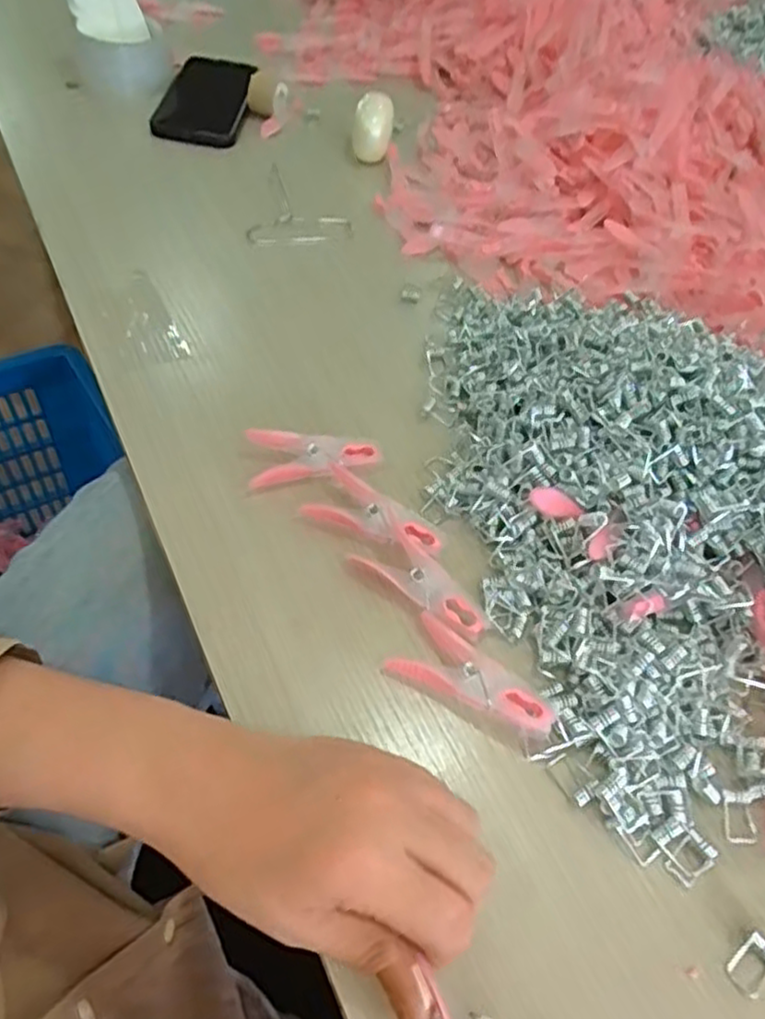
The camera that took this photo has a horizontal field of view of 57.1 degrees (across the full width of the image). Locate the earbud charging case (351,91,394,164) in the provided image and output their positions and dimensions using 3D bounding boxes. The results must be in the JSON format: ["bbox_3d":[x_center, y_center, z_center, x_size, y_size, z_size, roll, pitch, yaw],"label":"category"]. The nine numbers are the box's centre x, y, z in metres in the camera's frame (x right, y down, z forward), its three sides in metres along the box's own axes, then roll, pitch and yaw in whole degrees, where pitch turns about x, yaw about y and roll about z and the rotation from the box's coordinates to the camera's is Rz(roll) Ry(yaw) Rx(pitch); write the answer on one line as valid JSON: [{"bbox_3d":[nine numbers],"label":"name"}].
[{"bbox_3d":[-0.008,-0.352,0.644,0.032,0.038,0.060,9,52,-2],"label":"earbud charging case"}]

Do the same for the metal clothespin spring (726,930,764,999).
[{"bbox_3d":[0.148,0.182,0.279,0.022,0.006,0.014,-32,63,-28],"label":"metal clothespin spring"}]

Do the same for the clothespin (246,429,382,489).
[{"bbox_3d":[-0.039,-0.031,0.408,0.075,0.013,0.034,-1,53,-10],"label":"clothespin"}]

